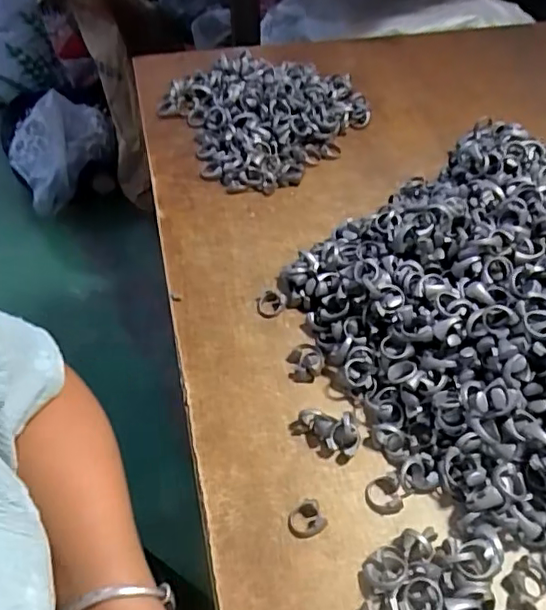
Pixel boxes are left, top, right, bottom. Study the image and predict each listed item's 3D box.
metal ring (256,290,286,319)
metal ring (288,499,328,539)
[{"bbox_3d":[-0.001,-0.001,0.485,0.024,0.006,0.022,0,53,0],"label":"metal ring"},{"bbox_3d":[0.022,0.143,0.380,0.024,0.009,0.022,0,53,0],"label":"metal ring"}]

